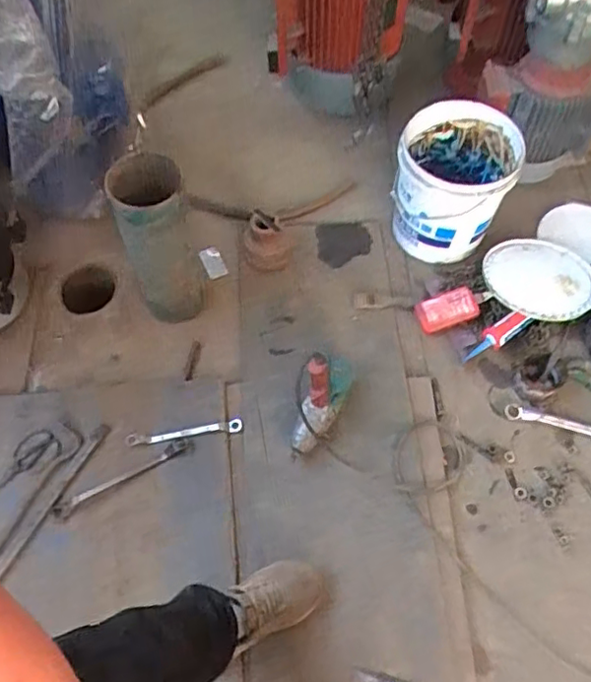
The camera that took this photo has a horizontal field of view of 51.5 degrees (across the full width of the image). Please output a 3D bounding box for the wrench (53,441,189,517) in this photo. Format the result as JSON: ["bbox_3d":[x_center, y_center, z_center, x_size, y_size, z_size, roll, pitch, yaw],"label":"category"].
[{"bbox_3d":[-0.383,0.302,1.361,0.308,0.013,0.028,-28,65,-14],"label":"wrench"}]

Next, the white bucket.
[{"bbox_3d":[0.397,-0.411,1.585,0.289,0.298,0.303,0,62,0],"label":"white bucket"}]

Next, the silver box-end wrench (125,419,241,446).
[{"bbox_3d":[-0.257,0.211,1.419,0.262,0.018,0.028,-9,62,-4],"label":"silver box-end wrench"}]

